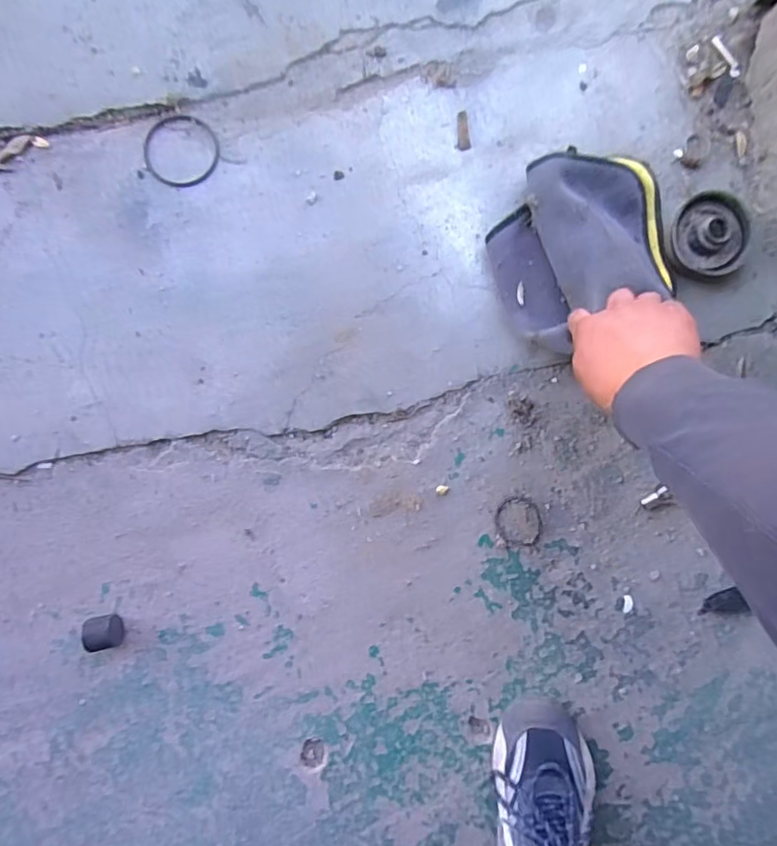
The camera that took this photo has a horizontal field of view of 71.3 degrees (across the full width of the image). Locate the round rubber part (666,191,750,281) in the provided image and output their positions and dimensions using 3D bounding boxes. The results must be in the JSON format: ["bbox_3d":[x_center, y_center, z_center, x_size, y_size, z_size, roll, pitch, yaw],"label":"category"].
[{"bbox_3d":[0.335,-0.195,0.565,0.077,0.030,0.082,0,94,-2],"label":"round rubber part"}]

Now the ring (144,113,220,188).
[{"bbox_3d":[-0.221,-0.290,0.579,0.081,0.004,0.079,0,86,-2],"label":"ring"}]

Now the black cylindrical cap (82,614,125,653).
[{"bbox_3d":[-0.304,0.226,0.579,0.031,0.033,0.039,-17,94,-1],"label":"black cylindrical cap"}]

